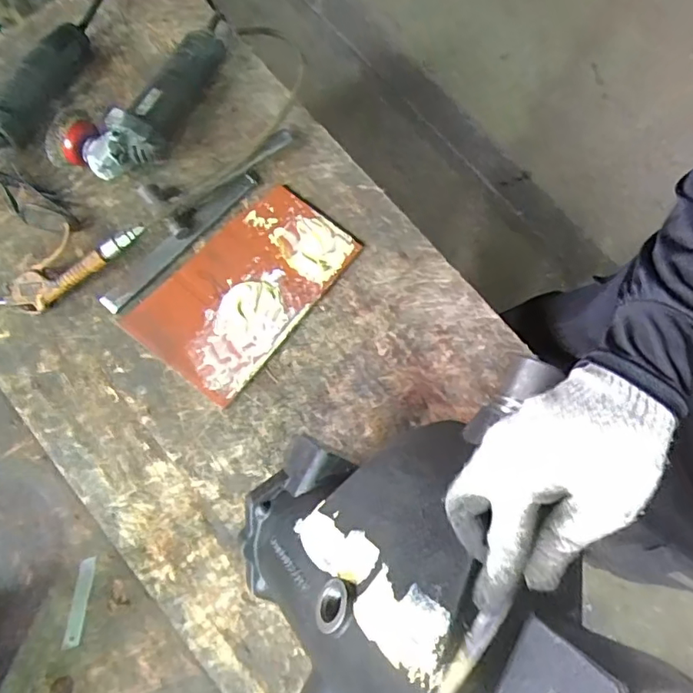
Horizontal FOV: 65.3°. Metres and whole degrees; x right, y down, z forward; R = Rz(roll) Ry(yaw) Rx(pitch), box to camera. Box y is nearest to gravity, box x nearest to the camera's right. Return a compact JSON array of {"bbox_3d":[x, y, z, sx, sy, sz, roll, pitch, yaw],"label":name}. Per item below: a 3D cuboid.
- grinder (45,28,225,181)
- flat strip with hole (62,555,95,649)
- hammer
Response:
[{"bbox_3d":[-0.306,-0.360,0.838,0.139,0.098,0.290,32,76,6],"label":"grinder"},{"bbox_3d":[-0.323,0.309,0.656,0.023,0.004,0.100,2,72,13],"label":"flat strip with hole"},{"bbox_3d":[-0.186,-0.261,0.788,0.232,0.035,0.100,-41,81,-12],"label":"hammer"}]

